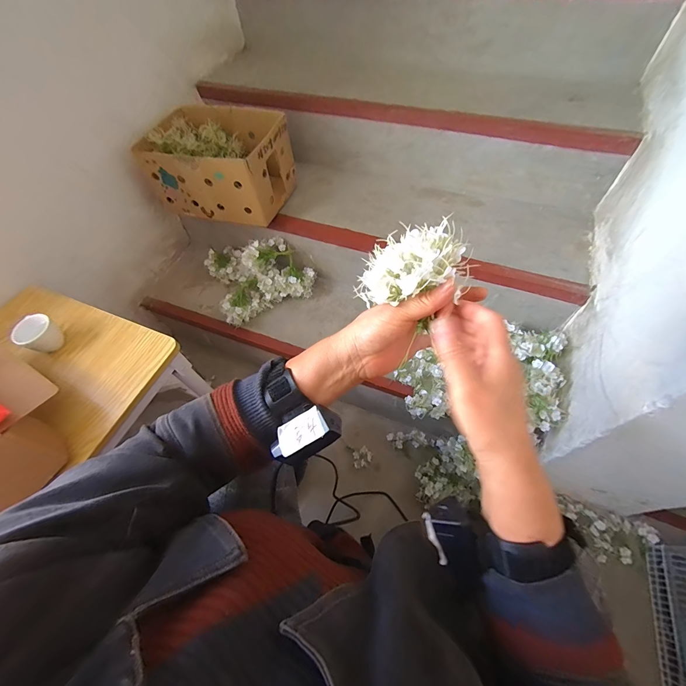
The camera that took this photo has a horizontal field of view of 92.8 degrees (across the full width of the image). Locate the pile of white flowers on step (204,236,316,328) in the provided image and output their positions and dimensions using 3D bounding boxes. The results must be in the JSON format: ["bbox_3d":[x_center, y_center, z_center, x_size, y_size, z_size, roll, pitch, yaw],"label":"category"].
[{"bbox_3d":[-0.240,-0.218,0.905,0.260,0.130,0.270,-25,60,-11],"label":"pile of white flowers on step"}]

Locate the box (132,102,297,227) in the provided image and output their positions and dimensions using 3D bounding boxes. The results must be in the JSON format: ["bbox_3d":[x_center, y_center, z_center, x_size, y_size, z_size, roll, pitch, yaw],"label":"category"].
[{"bbox_3d":[-0.312,-0.462,0.840,0.328,0.170,0.240,15,61,13],"label":"box"}]

